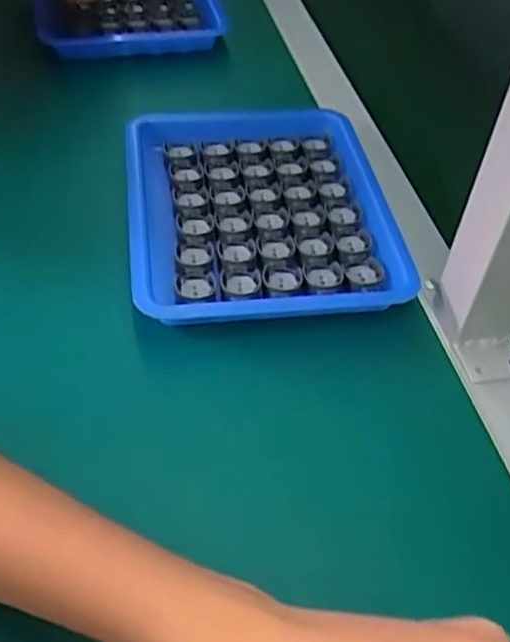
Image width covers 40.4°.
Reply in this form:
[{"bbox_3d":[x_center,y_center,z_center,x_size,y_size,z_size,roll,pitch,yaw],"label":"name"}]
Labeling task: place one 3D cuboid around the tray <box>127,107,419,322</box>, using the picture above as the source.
[{"bbox_3d":[0.003,-0.081,0.486,0.180,0.026,0.212,-3,47,-10],"label":"tray"}]

